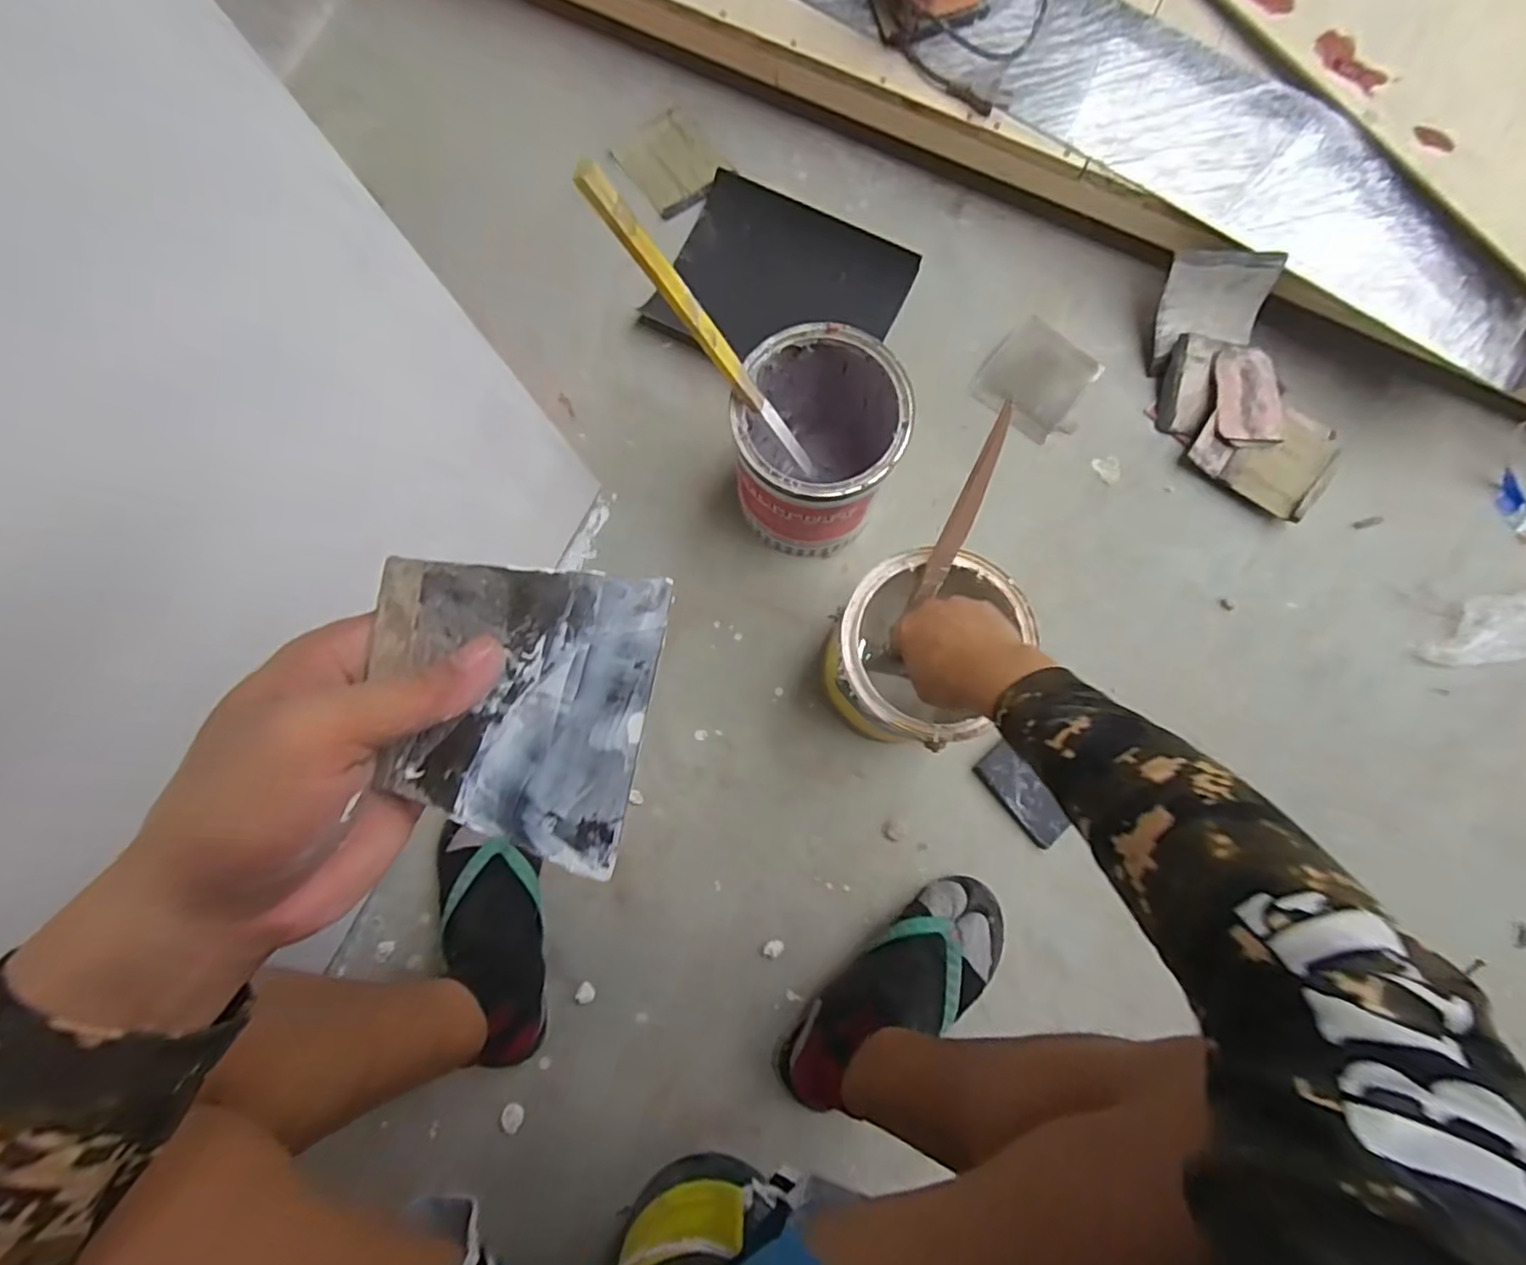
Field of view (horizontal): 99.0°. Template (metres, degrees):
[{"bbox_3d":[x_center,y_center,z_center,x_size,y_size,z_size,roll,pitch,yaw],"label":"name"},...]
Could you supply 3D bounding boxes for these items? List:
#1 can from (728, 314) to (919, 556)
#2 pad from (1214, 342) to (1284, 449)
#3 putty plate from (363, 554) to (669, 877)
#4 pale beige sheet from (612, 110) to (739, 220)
[{"bbox_3d":[0.052,-0.181,0.678,0.156,0.207,0.163,0,76,2],"label":"can"},{"bbox_3d":[0.572,-0.278,0.766,0.072,0.014,0.124,0,81,7],"label":"pad"},{"bbox_3d":[-0.091,0.026,0.235,0.096,0.004,0.105,12,96,-2],"label":"putty plate"},{"bbox_3d":[-0.115,-0.587,0.818,0.105,0.008,0.108,-44,94,-6],"label":"pale beige sheet"}]

